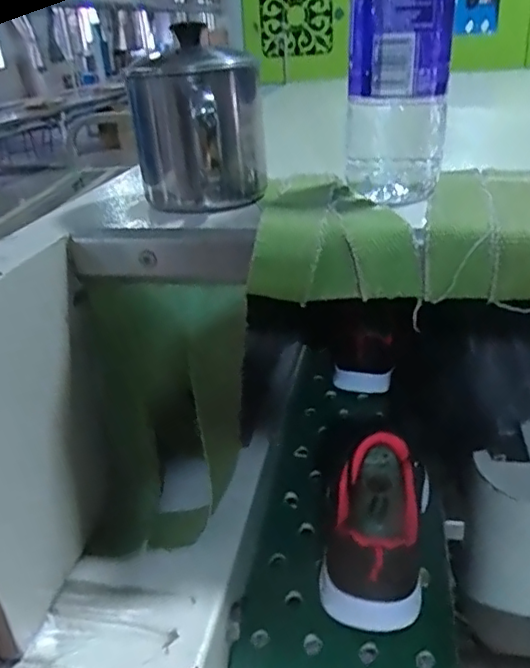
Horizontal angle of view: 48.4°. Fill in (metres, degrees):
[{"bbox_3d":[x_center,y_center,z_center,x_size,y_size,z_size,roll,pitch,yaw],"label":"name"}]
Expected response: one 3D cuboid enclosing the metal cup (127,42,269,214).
[{"bbox_3d":[-0.042,-0.129,0.381,0.086,0.094,0.086,-8,28,-7],"label":"metal cup"}]

